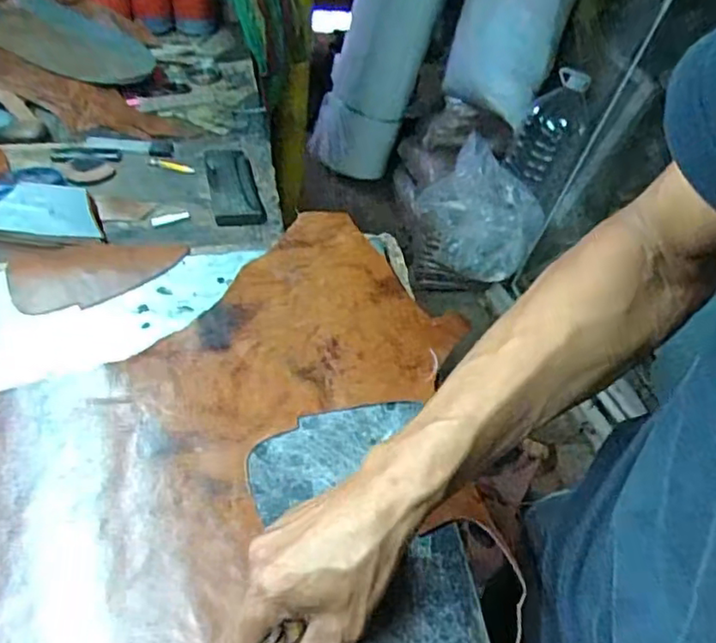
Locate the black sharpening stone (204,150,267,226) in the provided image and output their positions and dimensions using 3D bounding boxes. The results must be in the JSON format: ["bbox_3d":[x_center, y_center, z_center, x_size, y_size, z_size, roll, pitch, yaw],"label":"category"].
[{"bbox_3d":[-0.151,-0.168,0.749,0.056,0.011,0.167,-8,46,-14],"label":"black sharpening stone"}]

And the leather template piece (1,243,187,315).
[{"bbox_3d":[-0.255,-0.052,0.605,0.161,0.011,0.101,-11,41,-11],"label":"leather template piece"}]

